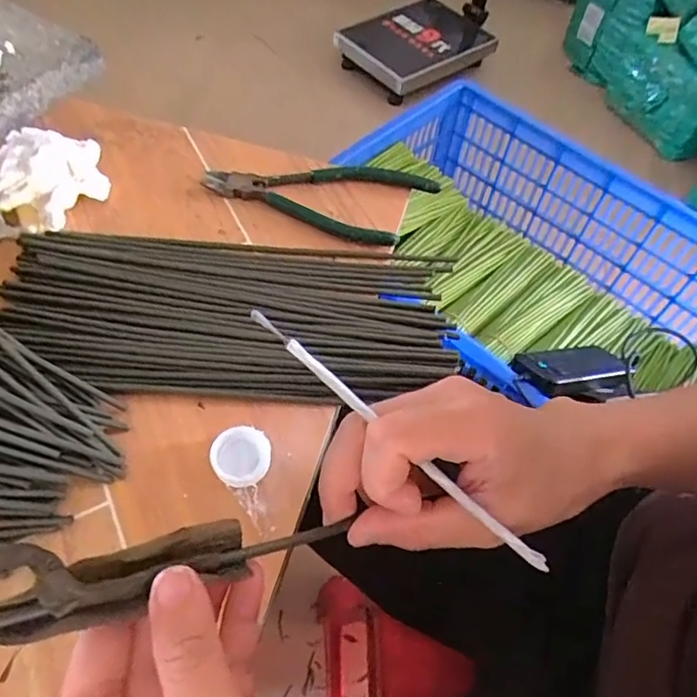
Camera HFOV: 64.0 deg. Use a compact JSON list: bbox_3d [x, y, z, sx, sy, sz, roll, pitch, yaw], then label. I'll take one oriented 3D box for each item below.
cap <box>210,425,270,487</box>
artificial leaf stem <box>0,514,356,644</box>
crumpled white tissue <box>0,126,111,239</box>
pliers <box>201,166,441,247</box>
[{"bbox_3d":[-0.061,0.062,0.317,0.032,0.013,0.032,2,58,-3],"label":"cap"},{"bbox_3d":[-0.068,0.069,0.179,0.148,0.019,0.024,-1,55,-34],"label":"artificial leaf stem"},{"bbox_3d":[-0.224,-0.123,0.407,0.082,0.032,0.087,0,58,-7],"label":"crumpled white tissue"},{"bbox_3d":[-0.023,-0.117,0.434,0.179,0.013,0.071,8,58,1],"label":"pliers"}]

